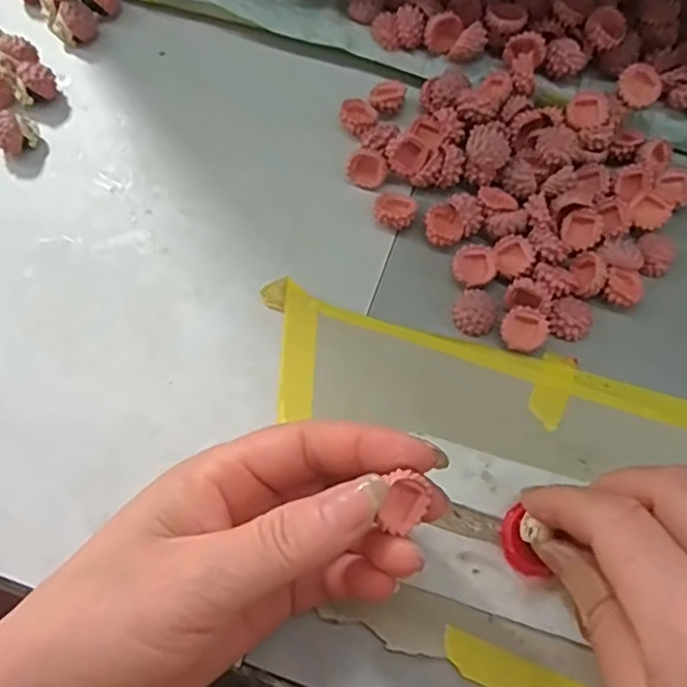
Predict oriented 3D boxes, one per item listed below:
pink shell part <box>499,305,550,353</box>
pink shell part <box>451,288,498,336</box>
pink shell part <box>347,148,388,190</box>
[{"bbox_3d":[0.079,-0.006,0.281,0.019,0.007,0.019,0,67,0],"label":"pink shell part"},{"bbox_3d":[0.059,-0.014,0.286,0.020,0.008,0.019,0,67,0],"label":"pink shell part"},{"bbox_3d":[0.011,-0.084,0.311,0.015,0.011,0.017,-41,74,-12],"label":"pink shell part"}]

